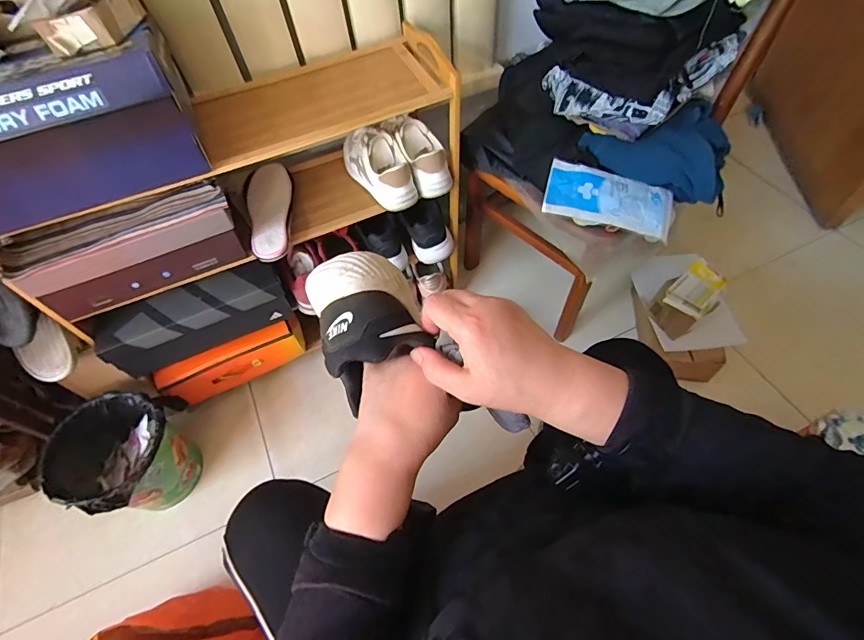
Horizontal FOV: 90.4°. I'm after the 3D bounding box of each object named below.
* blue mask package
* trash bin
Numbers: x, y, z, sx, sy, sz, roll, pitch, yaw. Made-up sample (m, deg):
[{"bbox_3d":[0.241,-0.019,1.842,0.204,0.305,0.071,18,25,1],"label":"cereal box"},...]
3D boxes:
[{"bbox_3d":[0.325,-0.223,0.790,0.224,0.026,0.112,19,73,10],"label":"blue mask package"},{"bbox_3d":[-0.644,0.310,0.942,0.205,0.232,0.234,-8,56,-2],"label":"trash bin"}]

